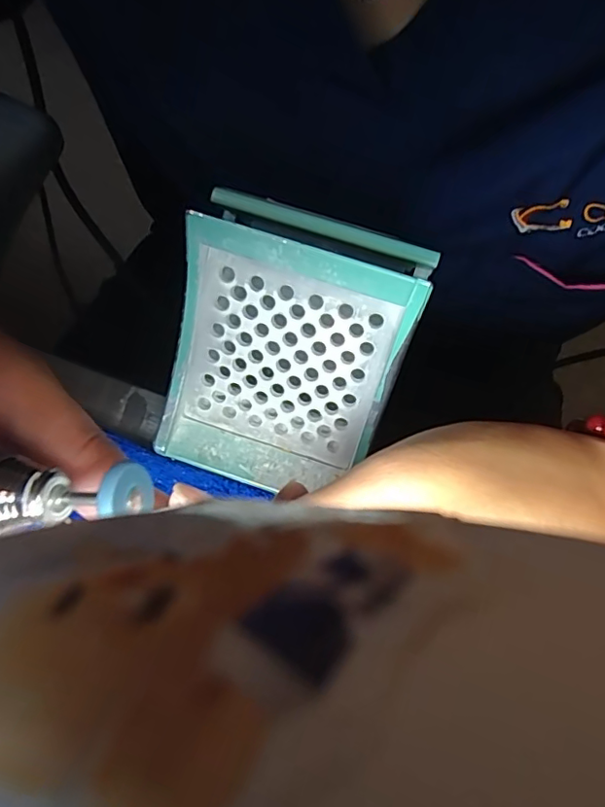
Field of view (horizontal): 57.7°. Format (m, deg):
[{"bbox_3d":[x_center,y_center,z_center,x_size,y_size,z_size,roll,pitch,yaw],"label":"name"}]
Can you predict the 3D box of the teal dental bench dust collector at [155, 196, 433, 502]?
[{"bbox_3d":[-0.007,-0.015,0.179,0.072,0.094,0.017,17,34,4],"label":"teal dental bench dust collector"}]

